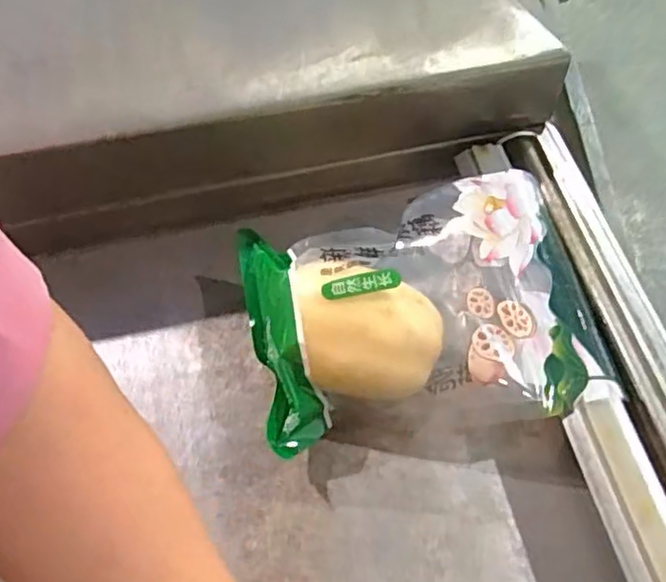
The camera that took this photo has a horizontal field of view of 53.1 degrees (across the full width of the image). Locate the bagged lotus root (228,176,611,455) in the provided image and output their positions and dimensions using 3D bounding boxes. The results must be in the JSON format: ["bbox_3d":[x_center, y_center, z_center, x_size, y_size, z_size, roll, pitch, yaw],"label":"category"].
[{"bbox_3d":[0.065,0.018,0.491,0.245,0.086,0.192,-12,58,-5],"label":"bagged lotus root"}]

